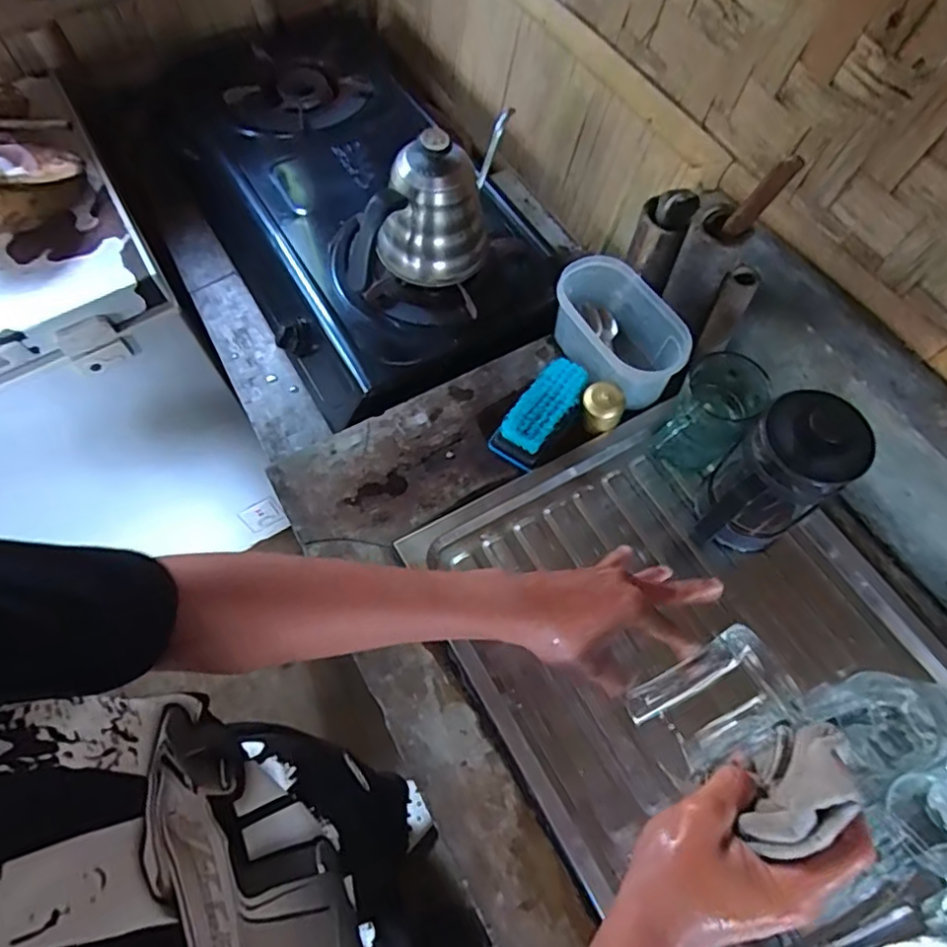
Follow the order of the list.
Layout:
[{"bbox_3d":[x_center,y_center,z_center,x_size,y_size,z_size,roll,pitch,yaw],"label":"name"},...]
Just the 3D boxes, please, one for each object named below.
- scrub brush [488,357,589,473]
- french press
[{"bbox_3d":[0.076,-0.068,0.667,0.056,0.034,0.126,35,69,16],"label":"scrub brush"},{"bbox_3d":[0.265,0.013,0.555,0.087,0.180,0.096,36,70,16],"label":"french press"}]

